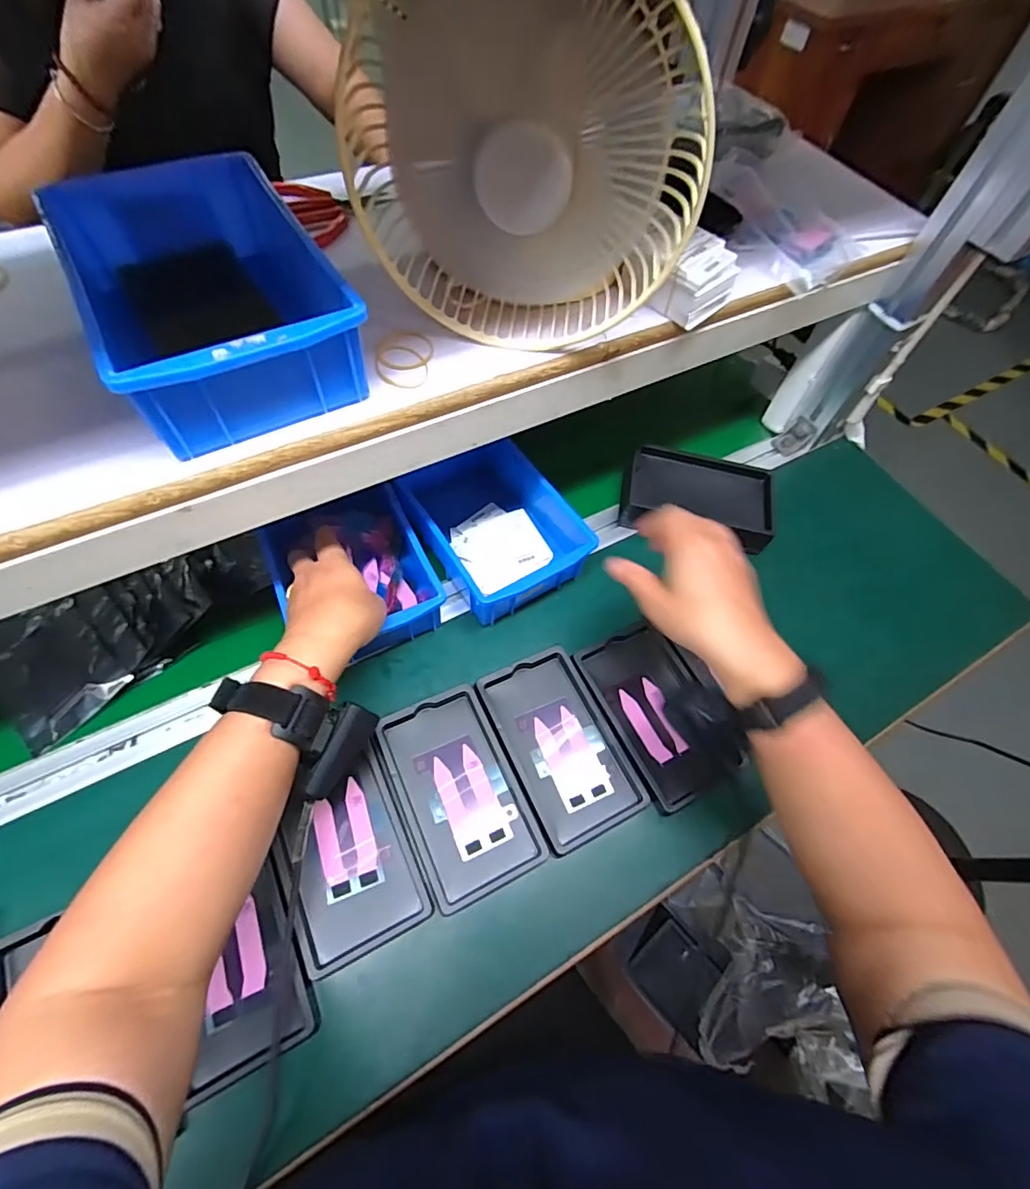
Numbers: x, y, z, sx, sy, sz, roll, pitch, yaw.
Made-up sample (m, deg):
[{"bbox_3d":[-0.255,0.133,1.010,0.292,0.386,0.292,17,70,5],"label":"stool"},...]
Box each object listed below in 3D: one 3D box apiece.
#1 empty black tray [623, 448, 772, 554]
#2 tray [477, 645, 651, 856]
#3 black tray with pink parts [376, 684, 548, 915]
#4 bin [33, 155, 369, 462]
[{"bbox_3d":[0.203,-0.109,0.589,0.164,0.038,0.099,12,60,3],"label":"empty black tray"},{"bbox_3d":[0.040,0.130,0.463,0.094,0.015,0.157,-22,64,-15],"label":"tray"},{"bbox_3d":[-0.047,0.163,0.440,0.094,0.017,0.155,-21,64,-15],"label":"black tray with pink parts"},{"bbox_3d":[-0.188,-0.181,0.331,0.128,0.069,0.199,-27,65,-17],"label":"bin"}]

